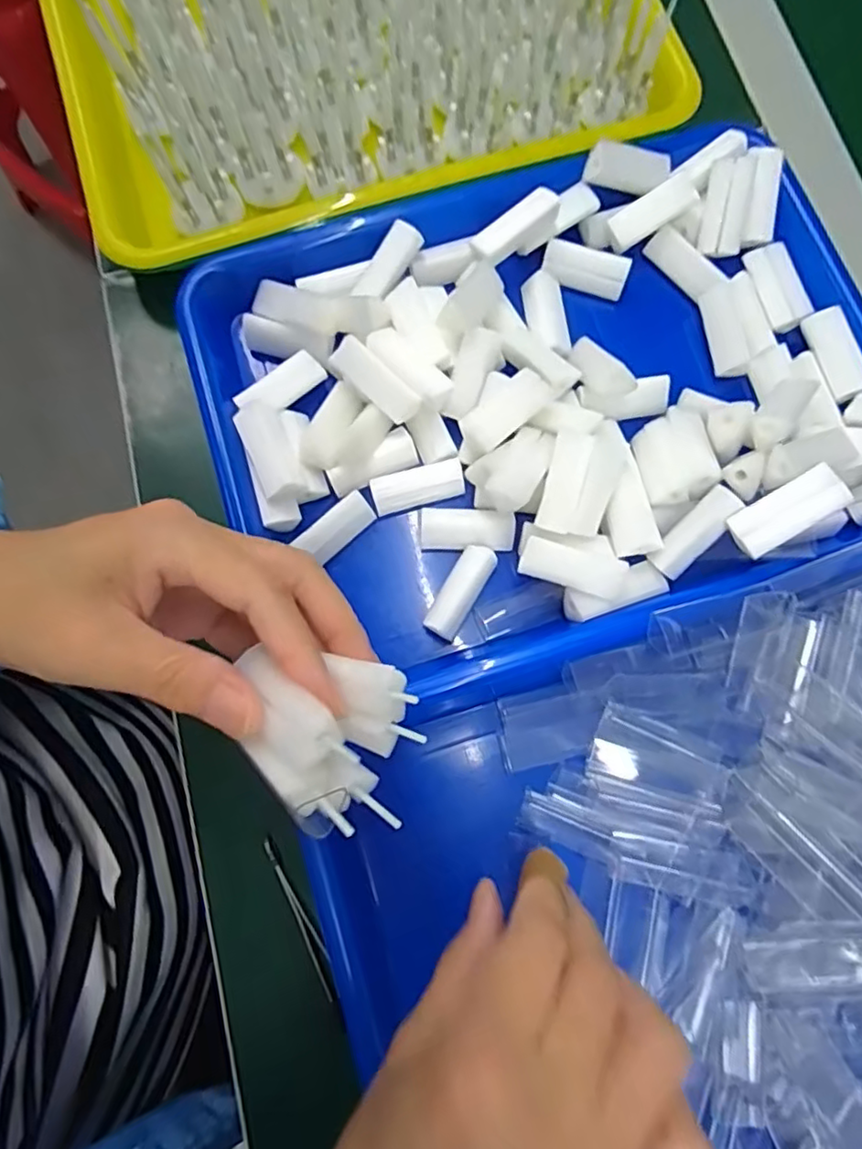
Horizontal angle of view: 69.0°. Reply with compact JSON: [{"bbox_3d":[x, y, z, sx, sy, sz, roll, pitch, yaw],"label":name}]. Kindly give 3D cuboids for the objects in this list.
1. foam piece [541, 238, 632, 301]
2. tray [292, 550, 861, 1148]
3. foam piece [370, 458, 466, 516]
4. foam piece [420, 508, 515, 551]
[{"bbox_3d":[0.083,-0.164,0.336,0.045,0.009,0.020,20,78,4],"label":"foam piece"},{"bbox_3d":[0.122,0.145,0.259,0.325,0.062,0.252,-17,78,-4],"label":"tray"},{"bbox_3d":[-0.006,-0.043,0.311,0.045,0.013,0.016,-15,78,-4],"label":"foam piece"},{"bbox_3d":[0.018,-0.023,0.308,0.045,0.011,0.021,1,78,0],"label":"foam piece"}]

